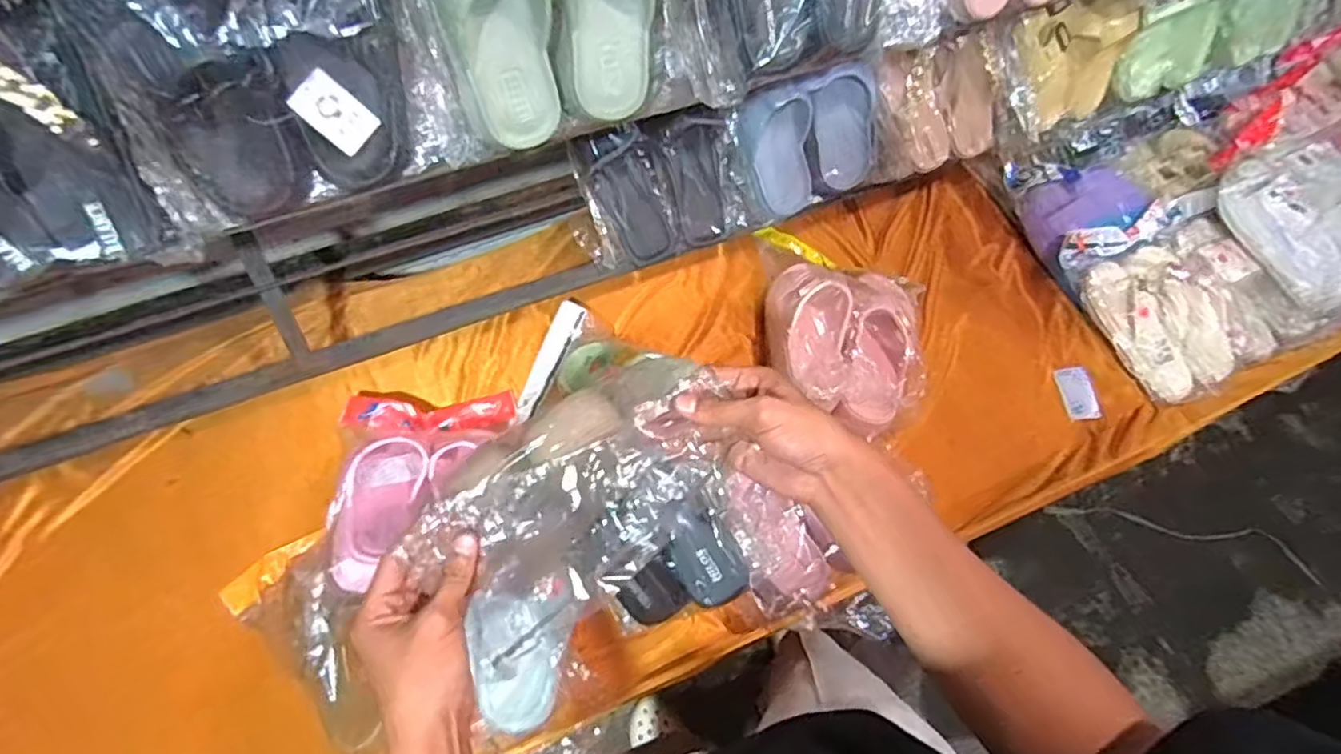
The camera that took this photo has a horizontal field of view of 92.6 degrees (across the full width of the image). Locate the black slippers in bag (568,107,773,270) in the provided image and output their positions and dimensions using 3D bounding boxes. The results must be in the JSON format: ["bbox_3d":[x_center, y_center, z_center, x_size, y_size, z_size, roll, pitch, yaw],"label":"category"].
[{"bbox_3d":[0.003,-0.258,0.823,0.235,0.070,0.188,-19,112,-11],"label":"black slippers in bag"}]

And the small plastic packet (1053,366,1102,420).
[{"bbox_3d":[0.579,0.024,0.911,0.041,0.005,0.076,-20,83,17],"label":"small plastic packet"}]

